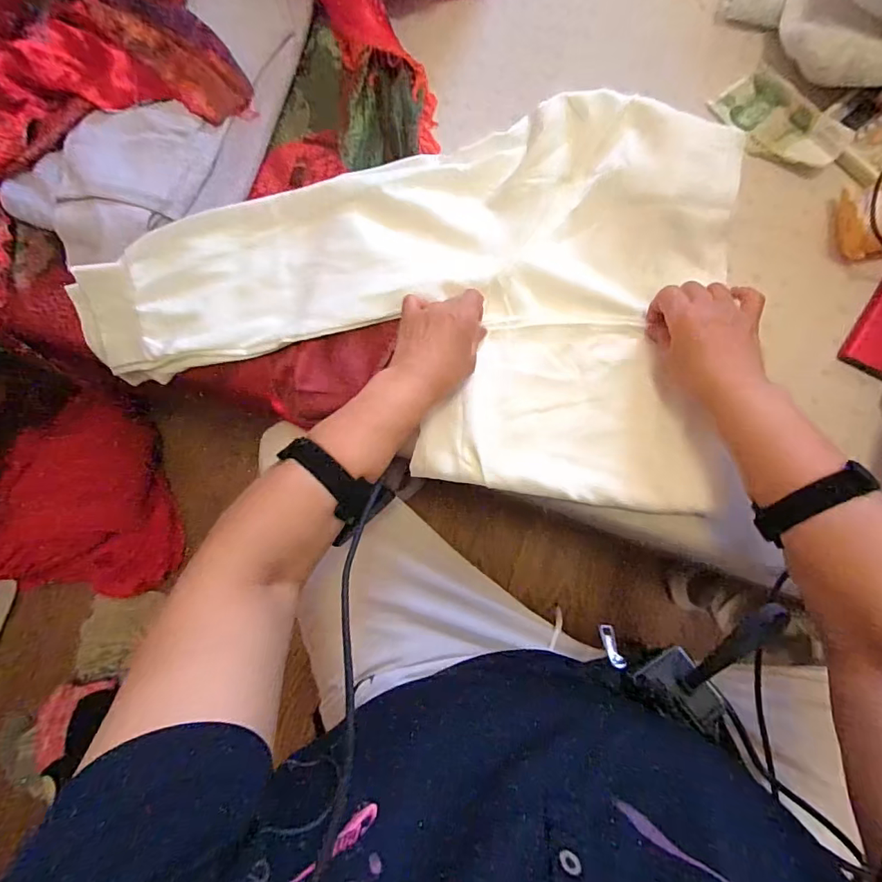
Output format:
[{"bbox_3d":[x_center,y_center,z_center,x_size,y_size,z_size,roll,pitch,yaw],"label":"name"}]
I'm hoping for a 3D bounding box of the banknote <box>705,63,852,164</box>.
[{"bbox_3d":[0.324,-0.306,0.474,0.057,0.022,0.123,-38,69,4],"label":"banknote"}]

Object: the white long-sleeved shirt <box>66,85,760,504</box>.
[{"bbox_3d":[-0.049,-0.142,0.509,0.644,0.042,0.381,2,86,9],"label":"white long-sleeved shirt"}]

